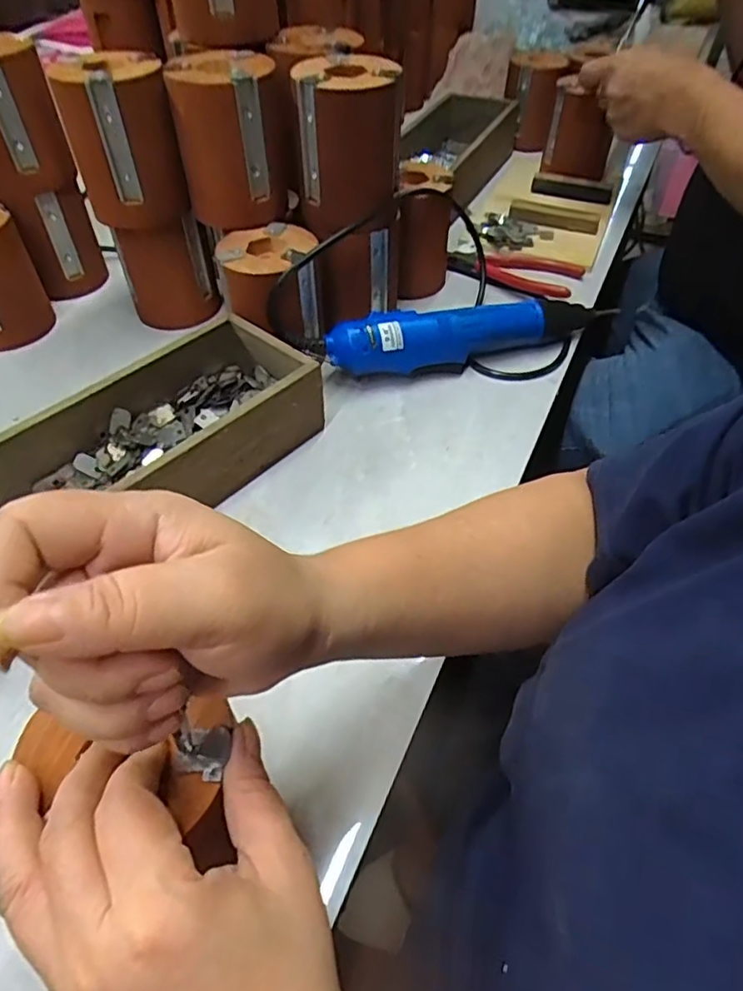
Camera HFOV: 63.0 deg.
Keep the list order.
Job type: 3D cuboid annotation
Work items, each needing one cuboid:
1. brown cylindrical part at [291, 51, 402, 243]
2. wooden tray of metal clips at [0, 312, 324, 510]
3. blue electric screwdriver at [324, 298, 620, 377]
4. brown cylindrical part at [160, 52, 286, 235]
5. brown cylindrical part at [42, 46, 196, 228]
[{"bbox_3d":[-0.019,-0.264,0.464,0.074,0.105,0.063,-3,50,-5],"label":"brown cylindrical part"},{"bbox_3d":[-0.166,-0.020,0.409,0.112,0.065,0.278,36,59,26],"label":"wooden tray of metal clips"},{"bbox_3d":[0.088,-0.139,0.517,0.254,0.052,0.033,-15,52,-11],"label":"blue electric screwdriver"},{"bbox_3d":[-0.107,-0.270,0.467,0.078,0.101,0.061,-11,51,-11],"label":"brown cylindrical part"},{"bbox_3d":[-0.191,-0.272,0.468,0.075,0.102,0.067,-23,54,-20],"label":"brown cylindrical part"}]

